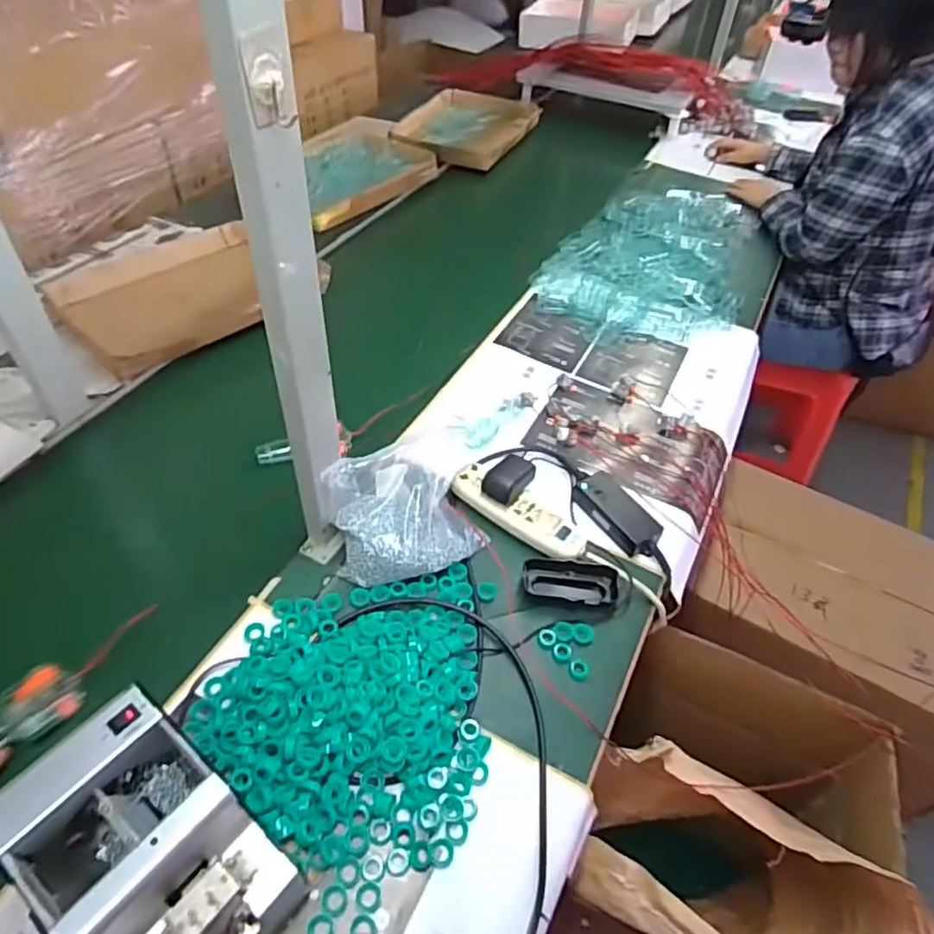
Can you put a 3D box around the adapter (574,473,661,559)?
[{"bbox_3d":[0.192,0.059,0.821,0.051,0.030,0.122,-26,53,-25],"label":"adapter"}]

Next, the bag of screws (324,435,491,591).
[{"bbox_3d":[-0.077,0.052,0.752,0.170,0.112,0.140,-20,51,-21],"label":"bag of screws"}]

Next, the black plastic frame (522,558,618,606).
[{"bbox_3d":[0.121,0.134,0.755,0.108,0.028,0.052,13,47,8],"label":"black plastic frame"}]

